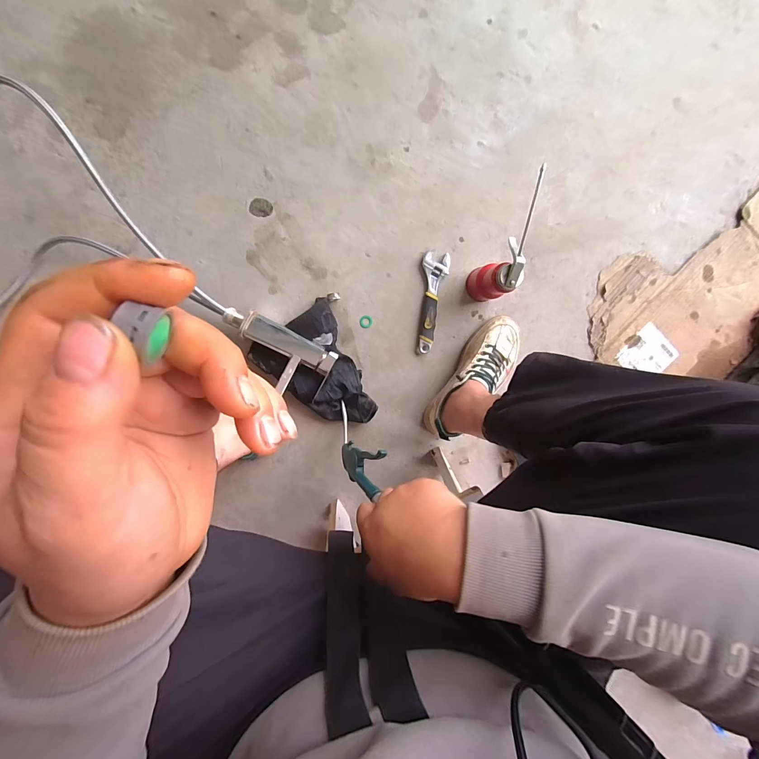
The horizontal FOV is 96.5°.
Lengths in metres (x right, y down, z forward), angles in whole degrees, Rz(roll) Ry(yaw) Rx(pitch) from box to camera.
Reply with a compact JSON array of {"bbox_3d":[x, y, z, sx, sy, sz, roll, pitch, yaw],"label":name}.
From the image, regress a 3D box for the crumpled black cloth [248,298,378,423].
[{"bbox_3d":[-0.102,-0.007,0.649,0.170,0.058,0.251,-36,98,3],"label":"crumpled black cloth"}]

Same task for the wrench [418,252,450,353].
[{"bbox_3d":[0.102,-0.147,0.659,0.049,0.013,0.187,5,98,-3],"label":"wrench"}]

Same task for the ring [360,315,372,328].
[{"bbox_3d":[-0.027,-0.113,0.661,0.025,0.004,0.025,0,98,-2],"label":"ring"}]

